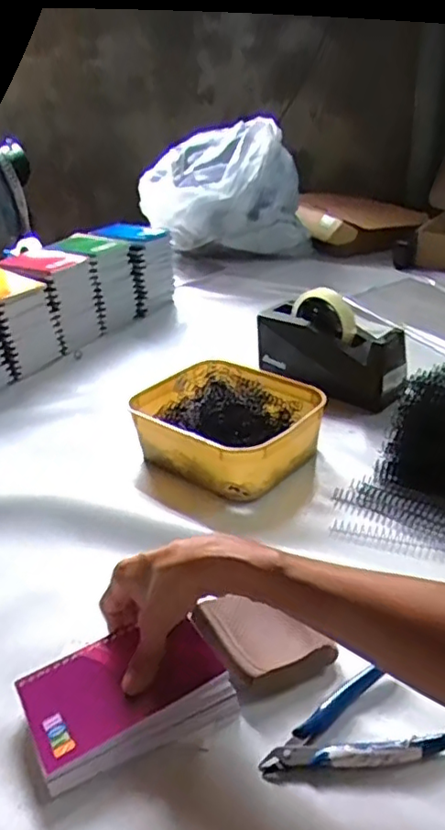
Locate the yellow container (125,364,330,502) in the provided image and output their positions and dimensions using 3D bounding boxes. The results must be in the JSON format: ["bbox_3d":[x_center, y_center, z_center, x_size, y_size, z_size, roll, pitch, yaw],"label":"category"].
[{"bbox_3d":[0.003,0.010,0.682,0.201,0.065,0.159,22,39,40],"label":"yellow container"}]

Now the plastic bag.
[{"bbox_3d":[-0.015,-0.479,1.343,0.258,0.268,0.330,-23,33,-29],"label":"plastic bag"}]

